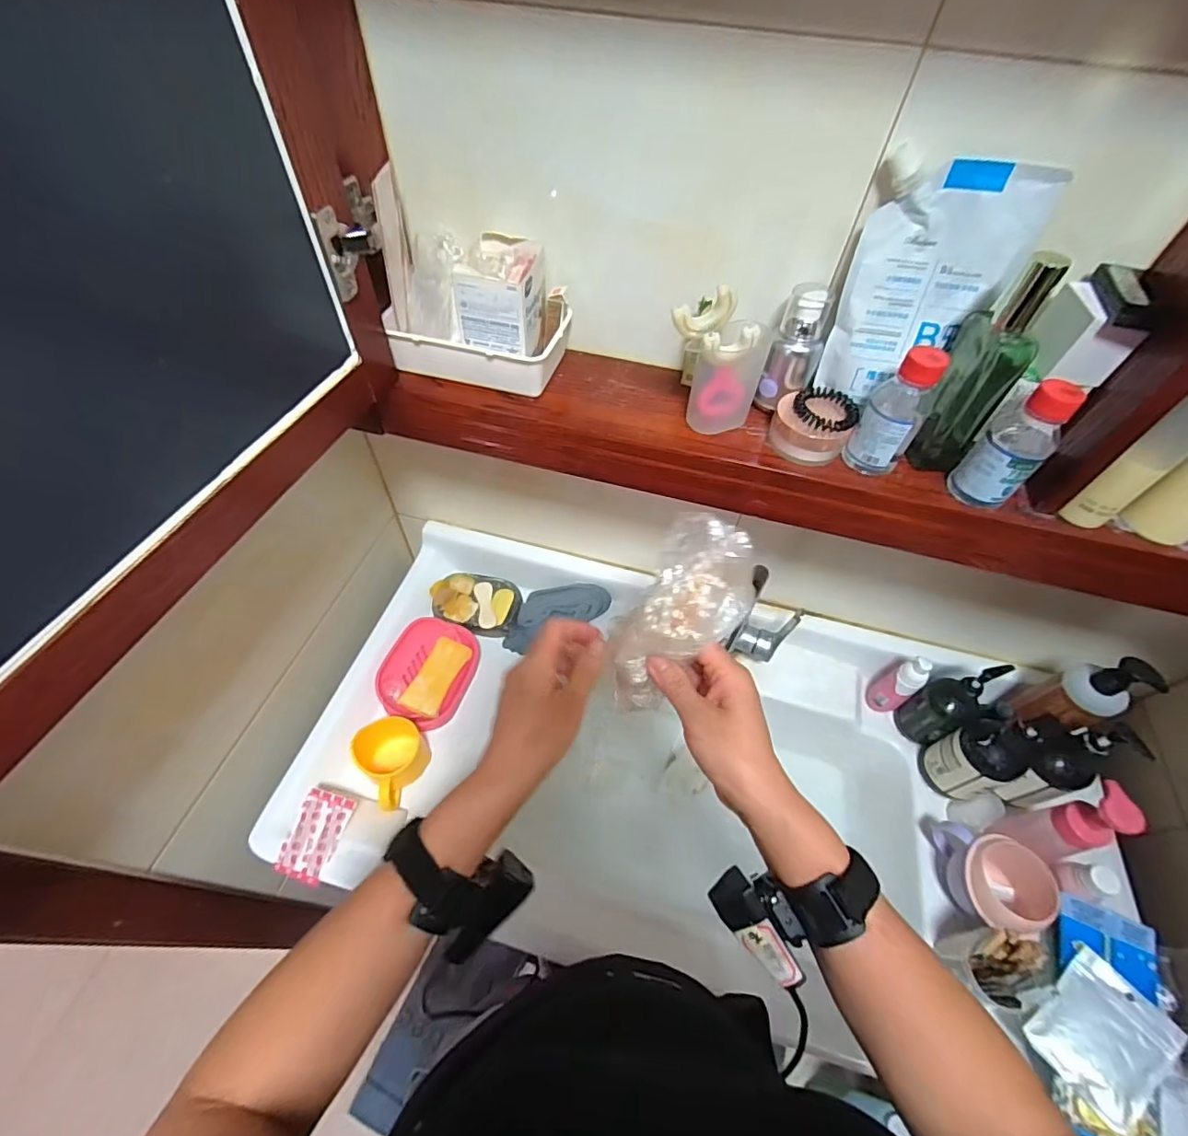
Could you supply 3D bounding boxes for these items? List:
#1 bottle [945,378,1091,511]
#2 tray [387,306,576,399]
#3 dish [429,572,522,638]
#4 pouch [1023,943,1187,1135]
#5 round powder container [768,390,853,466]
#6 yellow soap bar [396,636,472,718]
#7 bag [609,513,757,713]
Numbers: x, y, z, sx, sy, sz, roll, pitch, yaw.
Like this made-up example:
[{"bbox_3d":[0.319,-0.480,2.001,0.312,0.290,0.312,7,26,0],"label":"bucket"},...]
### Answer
[{"bbox_3d":[0.321,-0.094,0.399,0.042,0.100,0.043,-33,61,-24],"label":"bottle"},{"bbox_3d":[-0.110,-0.215,0.500,0.163,0.044,0.093,9,53,4],"label":"tray"},{"bbox_3d":[-0.182,0.055,0.816,0.133,0.029,0.095,4,53,0],"label":"dish"},{"bbox_3d":[0.496,0.450,0.507,0.120,0.018,0.092,-28,59,-22],"label":"pouch"},{"bbox_3d":[0.185,-0.121,0.451,0.061,0.038,0.053,1,53,-2],"label":"round powder container"},{"bbox_3d":[-0.222,0.152,0.739,0.056,0.018,0.109,20,55,12],"label":"yellow soap bar"},{"bbox_3d":[0.061,0.041,0.388,0.069,0.159,0.043,38,19,23],"label":"bag"}]

